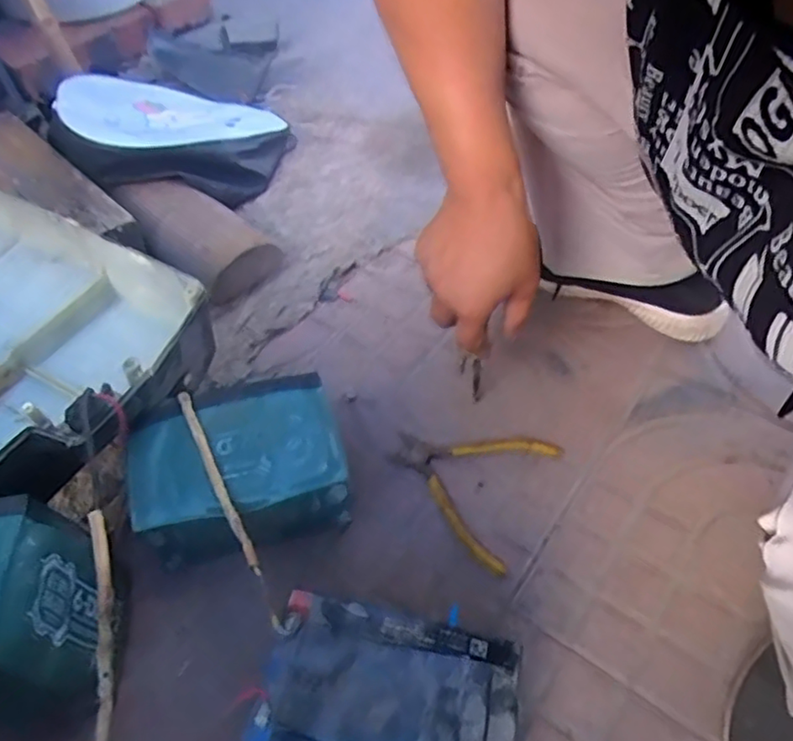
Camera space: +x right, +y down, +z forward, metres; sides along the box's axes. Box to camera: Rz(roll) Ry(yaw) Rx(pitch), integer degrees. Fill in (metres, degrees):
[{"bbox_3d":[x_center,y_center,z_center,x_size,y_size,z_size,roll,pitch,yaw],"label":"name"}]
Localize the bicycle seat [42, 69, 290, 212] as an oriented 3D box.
[{"bbox_3d":[-0.286,-0.317,0.808,0.283,0.055,0.287,-7,50,-30],"label":"bicycle seat"}]

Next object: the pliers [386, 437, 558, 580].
[{"bbox_3d":[0.060,0.093,0.558,0.133,0.014,0.135,23,56,19],"label":"pliers"}]

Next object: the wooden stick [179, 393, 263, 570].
[{"bbox_3d":[-0.127,0.074,0.441,0.009,0.013,0.166,-25,53,-16],"label":"wooden stick"}]

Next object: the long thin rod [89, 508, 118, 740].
[{"bbox_3d":[-0.144,0.185,0.311,0.017,0.014,0.234,-13,64,-6],"label":"long thin rod"}]

